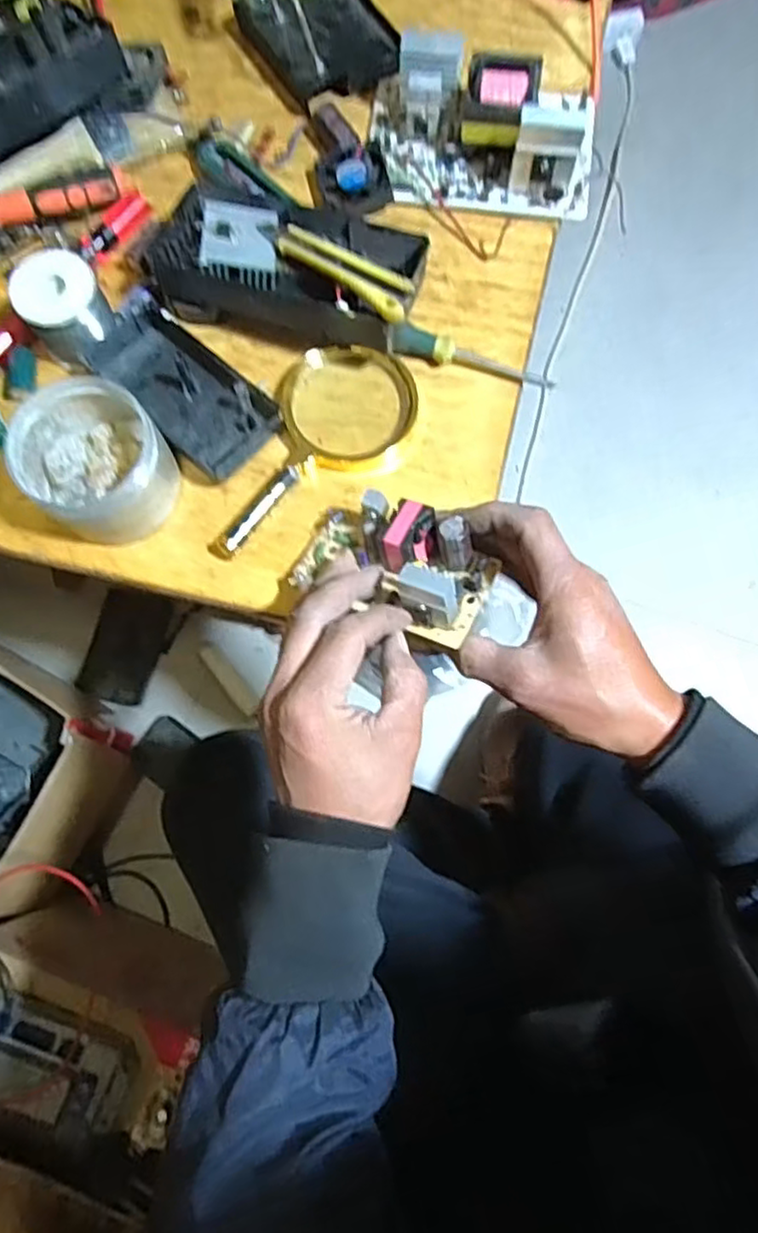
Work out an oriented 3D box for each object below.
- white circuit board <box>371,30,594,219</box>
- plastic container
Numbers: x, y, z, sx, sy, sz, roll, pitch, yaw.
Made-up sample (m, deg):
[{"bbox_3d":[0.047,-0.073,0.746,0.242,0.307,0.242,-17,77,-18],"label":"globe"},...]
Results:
[{"bbox_3d":[0.075,-0.353,0.484,0.162,0.055,0.108,6,76,1],"label":"white circuit board"},{"bbox_3d":[-0.174,-0.095,0.422,0.082,0.062,0.090,0,76,0],"label":"plastic container"}]

